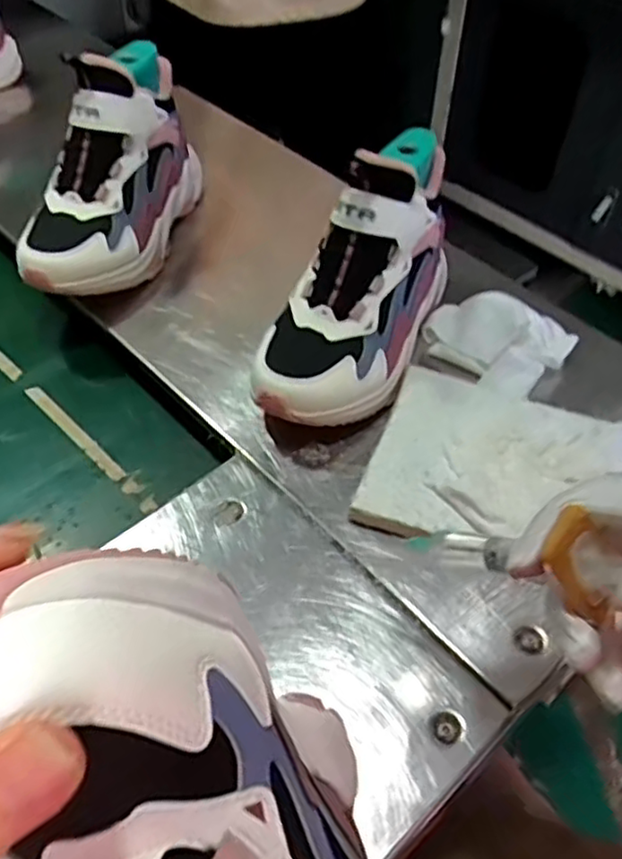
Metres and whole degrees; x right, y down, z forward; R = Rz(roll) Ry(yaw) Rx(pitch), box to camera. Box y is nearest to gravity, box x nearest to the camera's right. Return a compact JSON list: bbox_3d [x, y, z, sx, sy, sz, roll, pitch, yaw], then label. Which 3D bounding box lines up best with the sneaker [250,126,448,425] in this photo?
[{"bbox_3d":[0.034,-0.104,0.482,0.093,0.143,0.209,17,53,13],"label":"sneaker"}]

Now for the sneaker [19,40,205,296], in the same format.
[{"bbox_3d":[-0.164,-0.216,0.562,0.082,0.131,0.204,11,51,8],"label":"sneaker"}]

